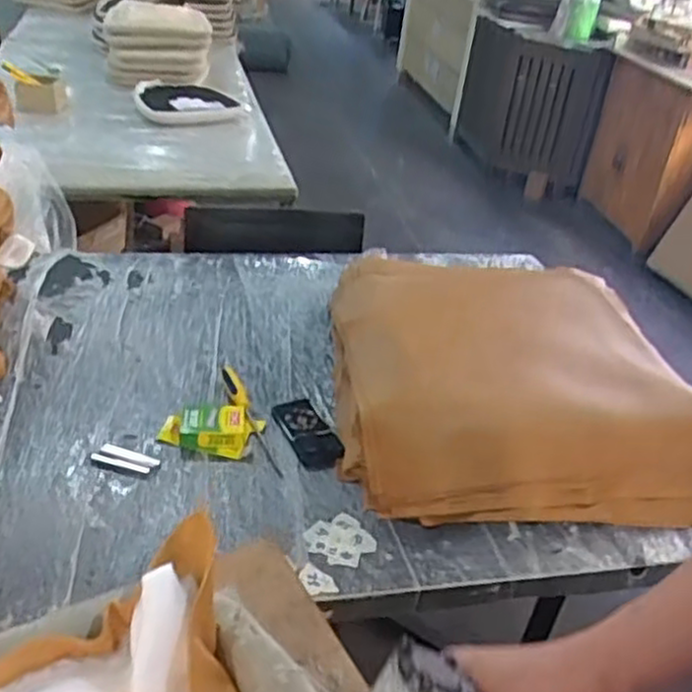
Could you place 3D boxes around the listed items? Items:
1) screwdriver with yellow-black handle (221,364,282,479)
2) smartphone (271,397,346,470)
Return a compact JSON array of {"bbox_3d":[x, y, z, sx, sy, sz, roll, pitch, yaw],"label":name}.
[{"bbox_3d":[-0.181,0.123,1.378,0.038,0.021,0.325,-7,36,-22],"label":"screwdriver with yellow-black handle"},{"bbox_3d":[-0.071,0.157,1.361,0.080,0.014,0.186,-13,39,-21],"label":"smartphone"}]

